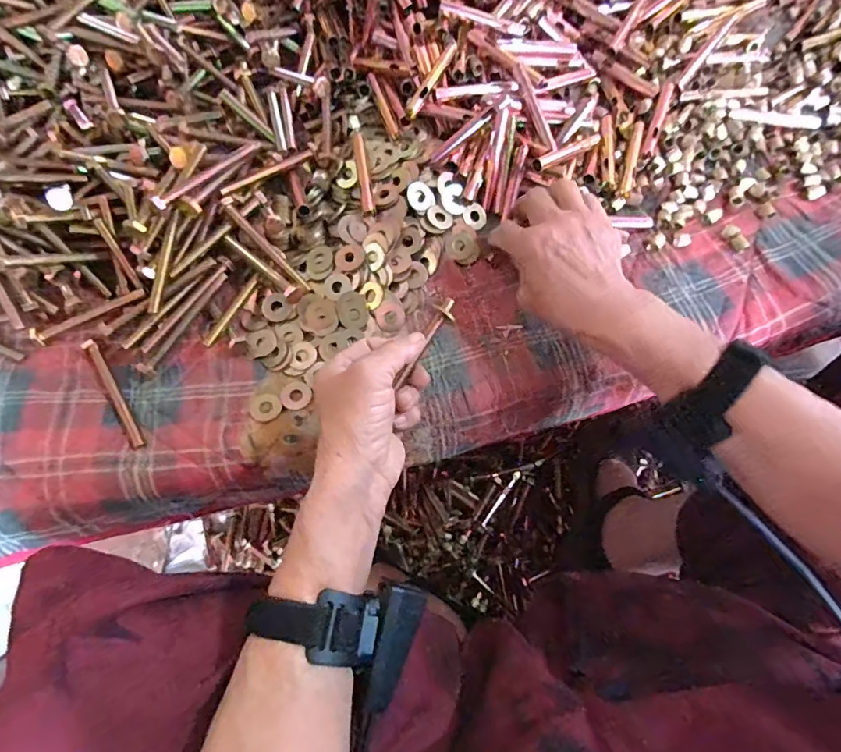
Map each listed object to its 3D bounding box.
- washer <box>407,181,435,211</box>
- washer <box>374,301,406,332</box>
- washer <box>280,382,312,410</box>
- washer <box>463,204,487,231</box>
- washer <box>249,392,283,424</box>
[{"bbox_3d":[0.000,-0.162,0.430,0.025,0.004,0.027,2,84,-16],"label":"washer"},{"bbox_3d":[-0.026,-0.051,0.408,0.024,0.004,0.025,-25,77,-7],"label":"washer"},{"bbox_3d":[-0.100,0.016,0.388,0.025,0.004,0.025,-2,65,4],"label":"washer"},{"bbox_3d":[0.052,-0.147,0.443,0.024,0.007,0.023,-6,97,-17],"label":"washer"},{"bbox_3d":[-0.124,0.026,0.385,0.025,0.004,0.023,0,75,-1],"label":"washer"}]

